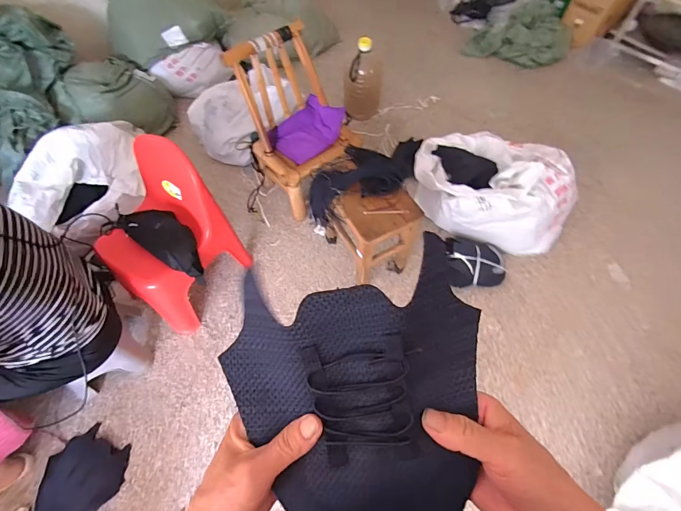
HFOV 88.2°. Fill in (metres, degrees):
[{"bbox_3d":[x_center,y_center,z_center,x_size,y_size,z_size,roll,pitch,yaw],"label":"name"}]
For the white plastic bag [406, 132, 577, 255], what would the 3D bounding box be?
[{"bbox_3d":[0.647,-0.288,1.492,0.662,0.292,0.436,21,62,11],"label":"white plastic bag"}]

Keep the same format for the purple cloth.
[{"bbox_3d":[-0.135,-0.527,1.503,0.196,0.129,0.313,39,67,19],"label":"purple cloth"}]

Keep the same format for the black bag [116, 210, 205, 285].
[{"bbox_3d":[-0.584,-0.057,1.176,0.302,0.089,0.134,30,64,15],"label":"black bag"}]

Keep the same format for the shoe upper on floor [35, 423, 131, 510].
[{"bbox_3d":[-0.812,0.687,1.086,0.227,0.036,0.280,36,66,18],"label":"shoe upper on floor"}]

